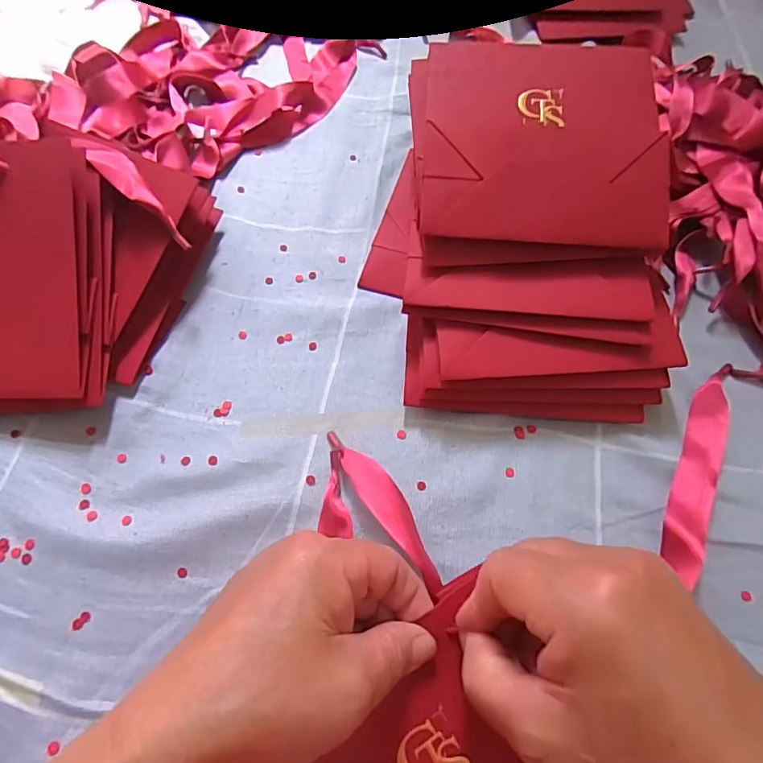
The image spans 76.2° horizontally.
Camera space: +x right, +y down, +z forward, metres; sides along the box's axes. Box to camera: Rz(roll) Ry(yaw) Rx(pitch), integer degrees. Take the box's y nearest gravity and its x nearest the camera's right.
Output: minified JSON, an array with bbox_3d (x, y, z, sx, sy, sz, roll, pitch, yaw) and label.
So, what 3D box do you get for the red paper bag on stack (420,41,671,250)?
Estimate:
[{"bbox_3d":[0.097,-0.151,0.297,0.137,0.028,0.145,5,63,1],"label":"red paper bag on stack"}]

